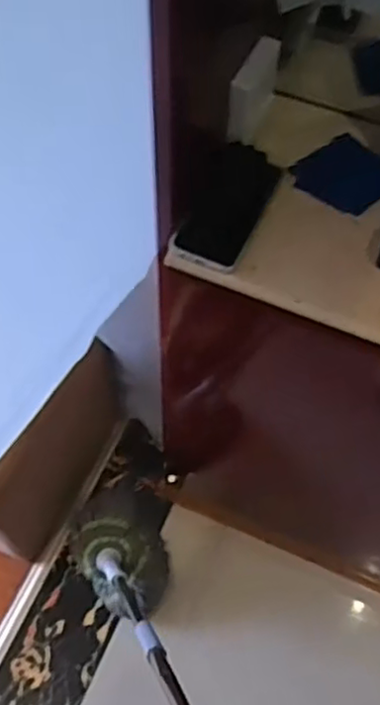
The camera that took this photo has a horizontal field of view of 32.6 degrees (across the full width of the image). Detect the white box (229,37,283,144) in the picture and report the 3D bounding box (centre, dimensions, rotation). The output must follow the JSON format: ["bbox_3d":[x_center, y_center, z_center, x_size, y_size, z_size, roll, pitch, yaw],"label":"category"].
[{"bbox_3d":[0.074,-0.296,0.743,0.024,0.093,0.081,27,63,11],"label":"white box"}]

